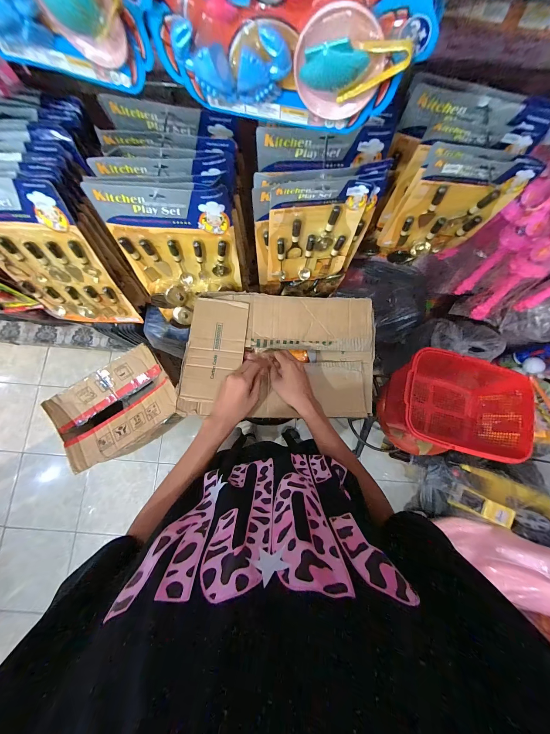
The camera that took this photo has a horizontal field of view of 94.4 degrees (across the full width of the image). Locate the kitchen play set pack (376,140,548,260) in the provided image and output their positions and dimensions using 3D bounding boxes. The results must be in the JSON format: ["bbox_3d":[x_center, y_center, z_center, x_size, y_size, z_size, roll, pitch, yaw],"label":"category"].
[{"bbox_3d":[0.401,-0.370,0.617,0.209,0.281,0.066,0,80,-1],"label":"kitchen play set pack"}]

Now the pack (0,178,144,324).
[{"bbox_3d":[-0.582,-0.258,0.671,0.276,0.411,0.031,4,59,-1],"label":"pack"}]

